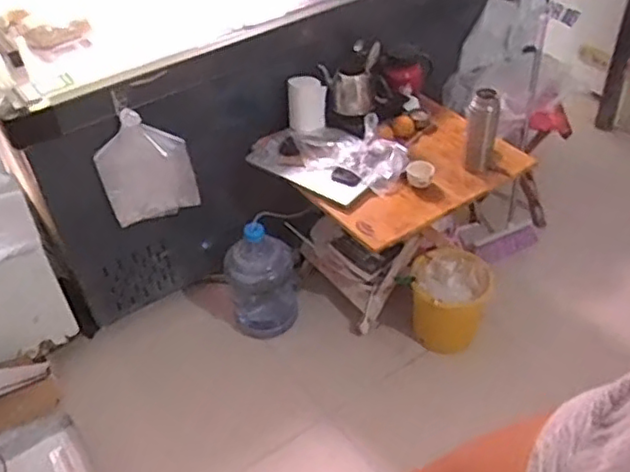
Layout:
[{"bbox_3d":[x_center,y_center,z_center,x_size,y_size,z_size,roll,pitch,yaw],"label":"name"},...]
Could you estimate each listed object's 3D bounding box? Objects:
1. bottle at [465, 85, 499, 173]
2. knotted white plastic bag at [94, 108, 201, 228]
[{"bbox_3d":[0.456,-0.281,1.774,0.083,0.240,0.061,9,44,11],"label":"bottle"},{"bbox_3d":[-0.457,-0.181,1.759,0.246,0.302,0.049,-17,45,-16],"label":"knotted white plastic bag"}]

